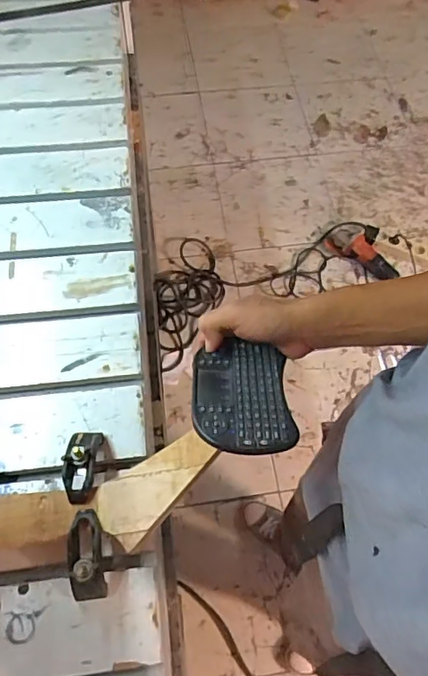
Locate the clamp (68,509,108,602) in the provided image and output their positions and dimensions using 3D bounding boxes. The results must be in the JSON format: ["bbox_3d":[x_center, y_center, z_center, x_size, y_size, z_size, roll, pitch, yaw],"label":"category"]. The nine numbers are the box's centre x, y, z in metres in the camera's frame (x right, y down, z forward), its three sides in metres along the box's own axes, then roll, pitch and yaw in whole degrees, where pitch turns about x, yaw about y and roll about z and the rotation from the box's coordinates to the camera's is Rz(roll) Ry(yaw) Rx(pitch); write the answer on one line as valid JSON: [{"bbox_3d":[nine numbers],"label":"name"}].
[{"bbox_3d":[-0.128,0.220,0.515,0.033,0.053,0.083,-1,64,-2],"label":"clamp"}]

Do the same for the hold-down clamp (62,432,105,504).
[{"bbox_3d":[-0.146,0.128,0.552,0.034,0.049,0.087,-2,36,-2],"label":"hold-down clamp"}]

